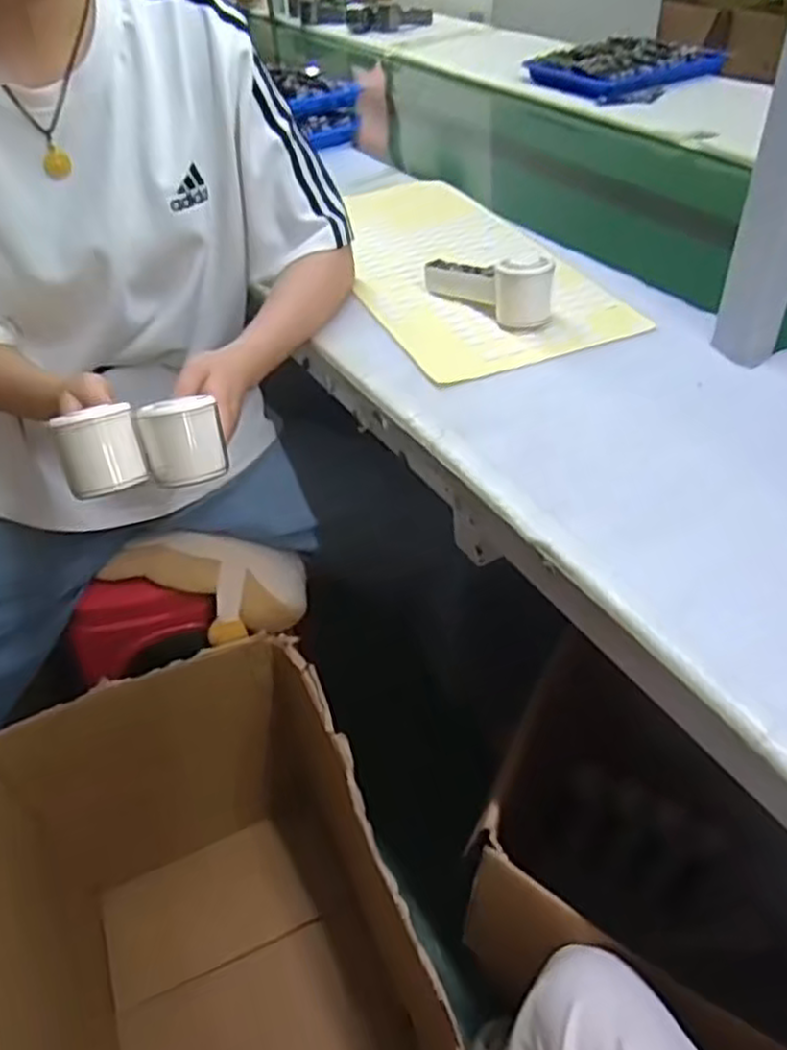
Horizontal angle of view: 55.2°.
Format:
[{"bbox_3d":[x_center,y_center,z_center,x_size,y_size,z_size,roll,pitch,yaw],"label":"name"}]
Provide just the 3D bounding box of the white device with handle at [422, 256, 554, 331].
[{"bbox_3d":[0.095,-0.249,0.768,0.046,0.064,0.148,-33,51,-26],"label":"white device with handle"}]

